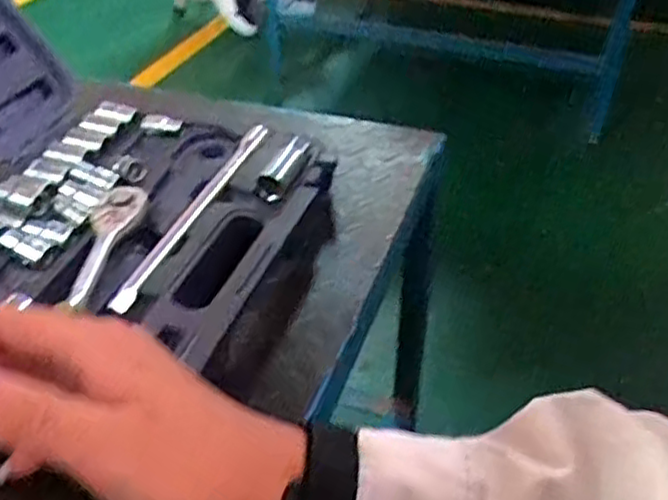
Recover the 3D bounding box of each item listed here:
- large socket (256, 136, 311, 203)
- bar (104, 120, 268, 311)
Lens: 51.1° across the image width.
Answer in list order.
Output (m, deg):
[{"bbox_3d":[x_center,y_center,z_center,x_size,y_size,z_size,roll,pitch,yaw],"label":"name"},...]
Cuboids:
[{"bbox_3d":[-0.042,-0.073,0.605,0.026,0.019,0.078,14,41,15],"label":"large socket"},{"bbox_3d":[-0.108,-0.038,0.565,0.019,0.016,0.242,13,41,14],"label":"bar"}]

